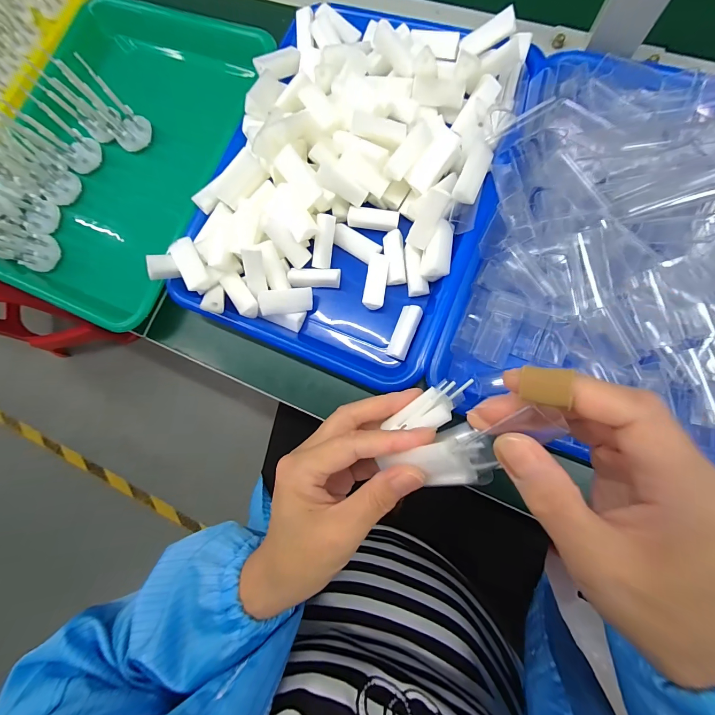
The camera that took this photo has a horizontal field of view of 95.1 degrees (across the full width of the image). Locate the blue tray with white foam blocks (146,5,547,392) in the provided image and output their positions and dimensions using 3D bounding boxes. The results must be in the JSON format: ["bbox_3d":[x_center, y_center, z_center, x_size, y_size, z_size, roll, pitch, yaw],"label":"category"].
[{"bbox_3d":[-0.009,-0.159,0.293,0.243,0.063,0.321,21,84,9],"label":"blue tray with white foam blocks"}]

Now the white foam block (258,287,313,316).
[{"bbox_3d":[-0.063,-0.050,0.288,0.046,0.009,0.019,-9,81,-16],"label":"white foam block"}]

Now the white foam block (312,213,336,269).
[{"bbox_3d":[-0.031,-0.103,0.292,0.016,0.016,0.045,14,114,7],"label":"white foam block"}]

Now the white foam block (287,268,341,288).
[{"bbox_3d":[-0.039,-0.073,0.298,0.046,0.010,0.017,2,82,7],"label":"white foam block"}]

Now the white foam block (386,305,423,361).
[{"bbox_3d":[0.040,-0.021,0.279,0.018,0.013,0.046,21,84,9],"label":"white foam block"}]

